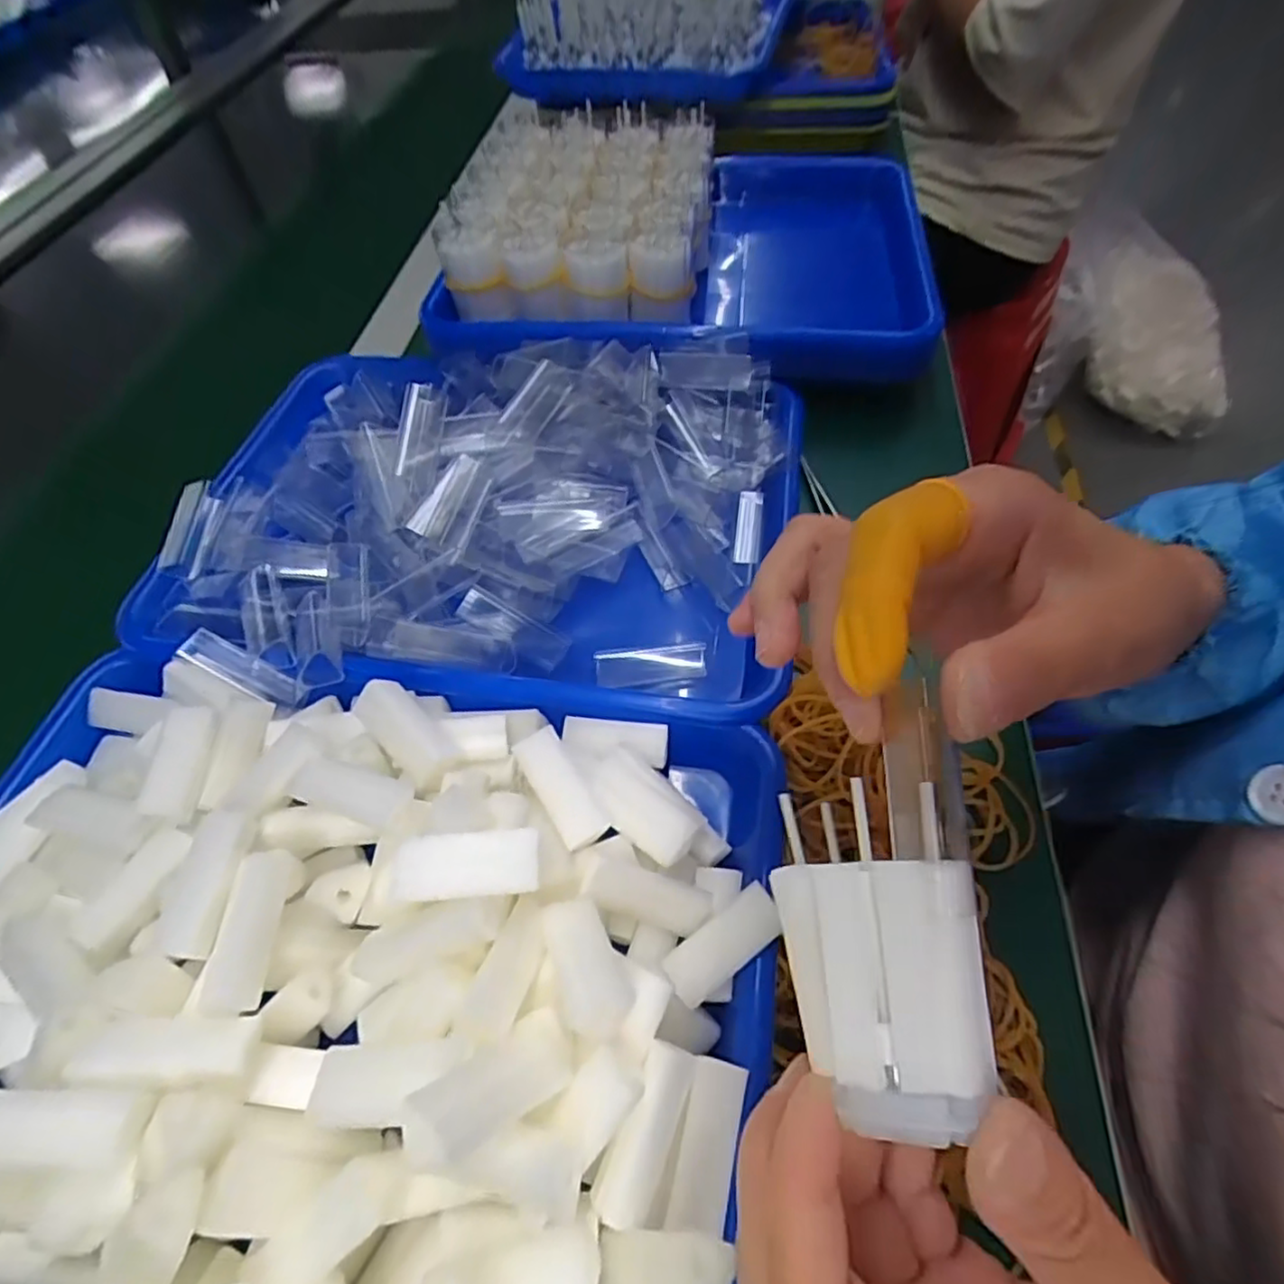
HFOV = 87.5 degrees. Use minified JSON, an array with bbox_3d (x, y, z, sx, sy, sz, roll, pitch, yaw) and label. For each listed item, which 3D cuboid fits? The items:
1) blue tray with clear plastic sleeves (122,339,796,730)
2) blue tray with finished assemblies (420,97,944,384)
[{"bbox_3d":[-0.083,-0.074,0.374,0.327,0.058,0.251,7,57,9],"label":"blue tray with clear plastic sleeves"},{"bbox_3d":[0.036,-0.287,0.486,0.318,0.100,0.275,5,57,8],"label":"blue tray with finished assemblies"}]

